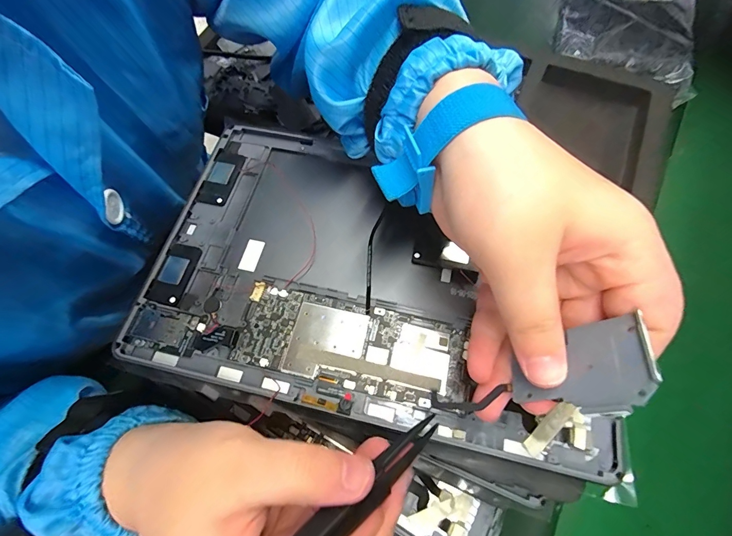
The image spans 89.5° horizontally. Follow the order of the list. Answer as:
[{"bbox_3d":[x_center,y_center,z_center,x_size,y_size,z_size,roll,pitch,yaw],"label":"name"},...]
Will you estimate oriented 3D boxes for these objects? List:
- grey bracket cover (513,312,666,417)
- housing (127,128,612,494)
[{"bbox_3d":[0.076,0.037,0.133,0.004,0.047,0.032,35,49,-26],"label":"grey bracket cover"},{"bbox_3d":[0.005,0.008,0.211,0.253,0.020,0.168,17,70,7],"label":"housing"}]

